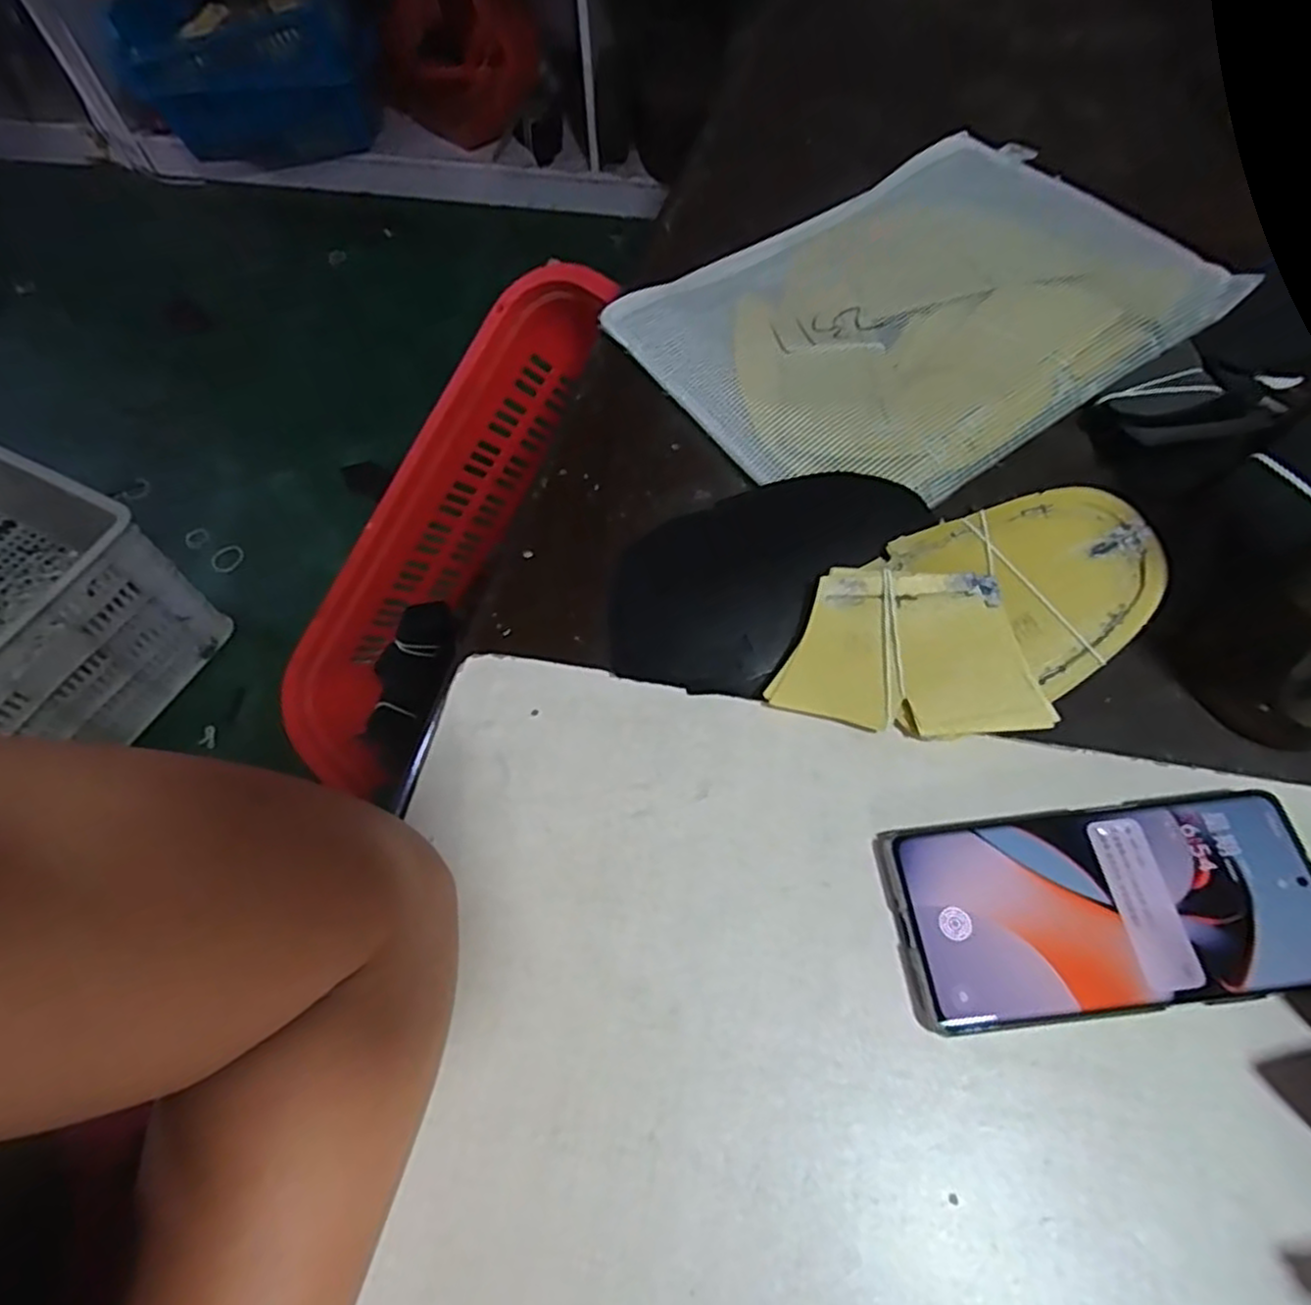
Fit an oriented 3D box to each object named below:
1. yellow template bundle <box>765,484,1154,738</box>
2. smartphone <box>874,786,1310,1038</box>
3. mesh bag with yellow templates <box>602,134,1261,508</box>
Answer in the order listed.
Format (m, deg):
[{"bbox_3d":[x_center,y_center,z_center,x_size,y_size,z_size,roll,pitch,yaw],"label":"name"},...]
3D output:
[{"bbox_3d":[0.143,-0.011,0.336,0.176,0.020,0.097,-27,75,0],"label":"yellow template bundle"},{"bbox_3d":[0.179,0.101,0.289,0.164,0.014,0.077,-7,62,-1],"label":"smartphone"},{"bbox_3d":[0.155,-0.210,0.440,0.300,0.033,0.228,-31,65,-13],"label":"mesh bag with yellow templates"}]

